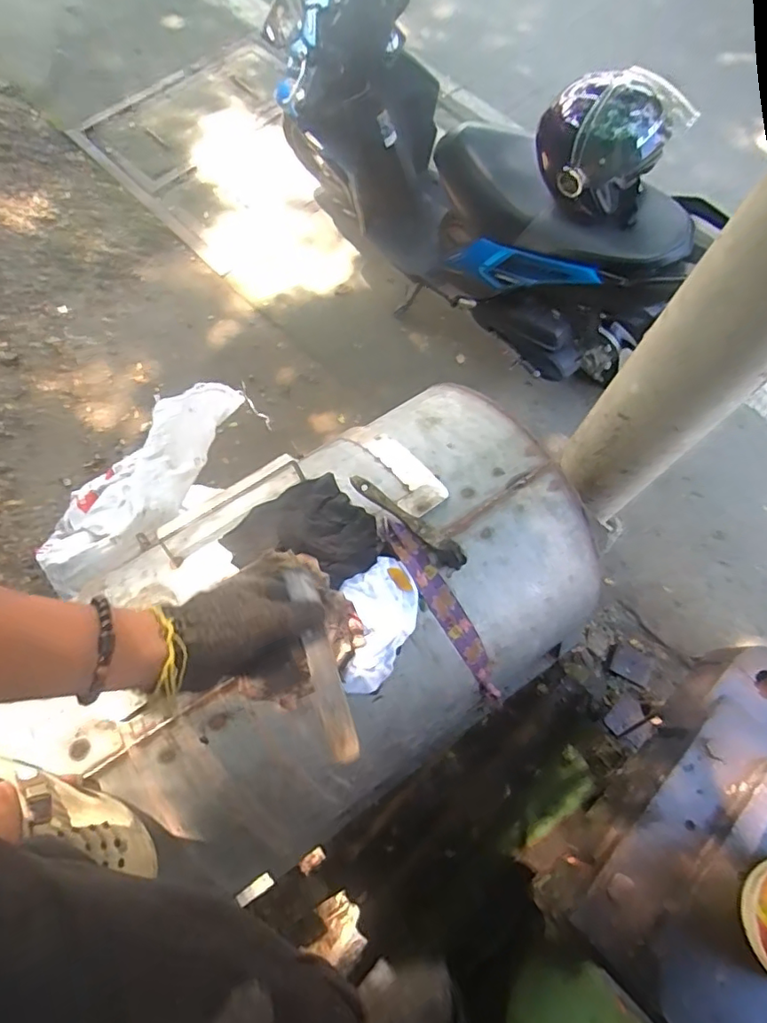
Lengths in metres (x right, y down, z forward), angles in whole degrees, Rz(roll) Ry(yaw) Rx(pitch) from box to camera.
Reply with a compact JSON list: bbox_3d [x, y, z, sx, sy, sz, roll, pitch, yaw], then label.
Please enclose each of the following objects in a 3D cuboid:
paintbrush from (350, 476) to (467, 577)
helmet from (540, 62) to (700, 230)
[{"bbox_3d":[0.034,0.011,0.724,0.178,0.009,0.036,44,76,1],"label":"paintbrush"},{"bbox_3d":[0.538,-0.894,1.378,0.312,0.253,0.286,15,70,3],"label":"helmet"}]

